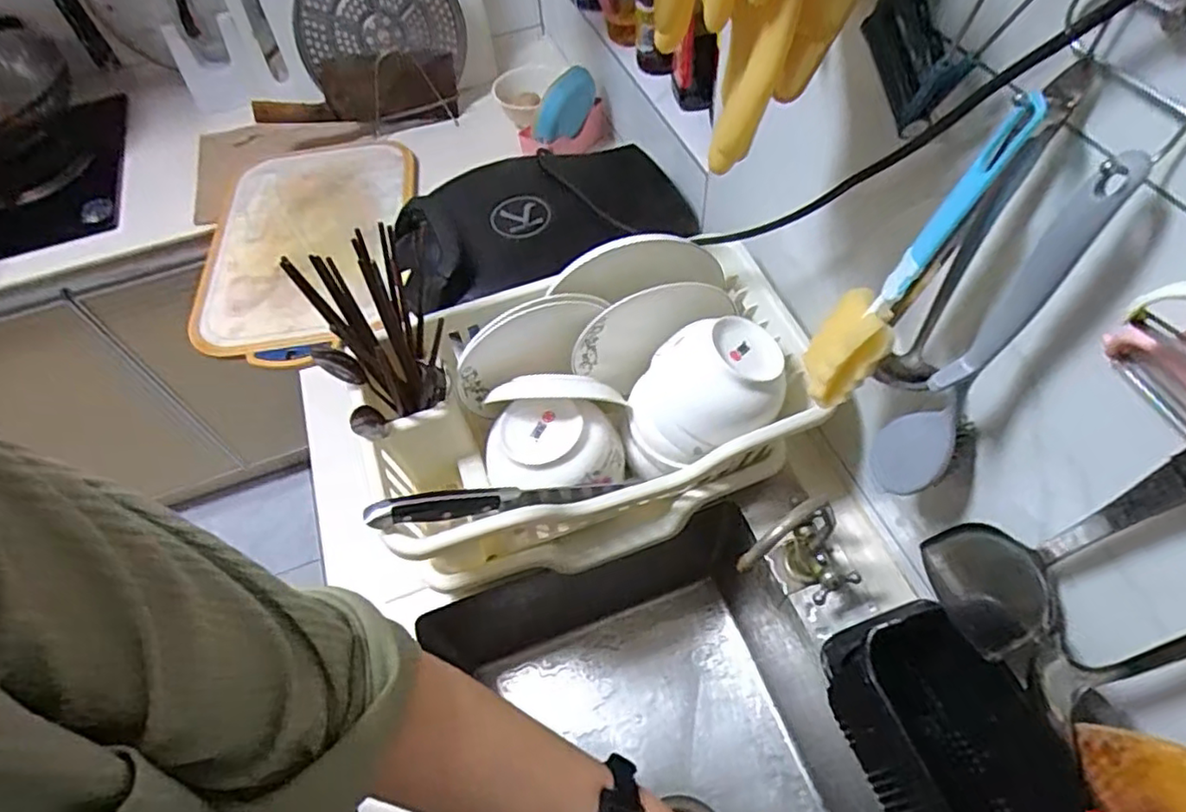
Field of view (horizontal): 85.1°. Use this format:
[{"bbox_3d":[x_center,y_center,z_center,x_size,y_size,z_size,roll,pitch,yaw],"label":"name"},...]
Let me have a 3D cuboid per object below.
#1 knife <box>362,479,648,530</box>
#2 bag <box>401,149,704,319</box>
[{"bbox_3d":[-0.073,0.078,0.554,0.228,0.037,0.022,-3,53,-24],"label":"knife"},{"bbox_3d":[-0.081,-0.256,0.865,0.364,0.106,0.223,-22,58,-10],"label":"bag"}]

